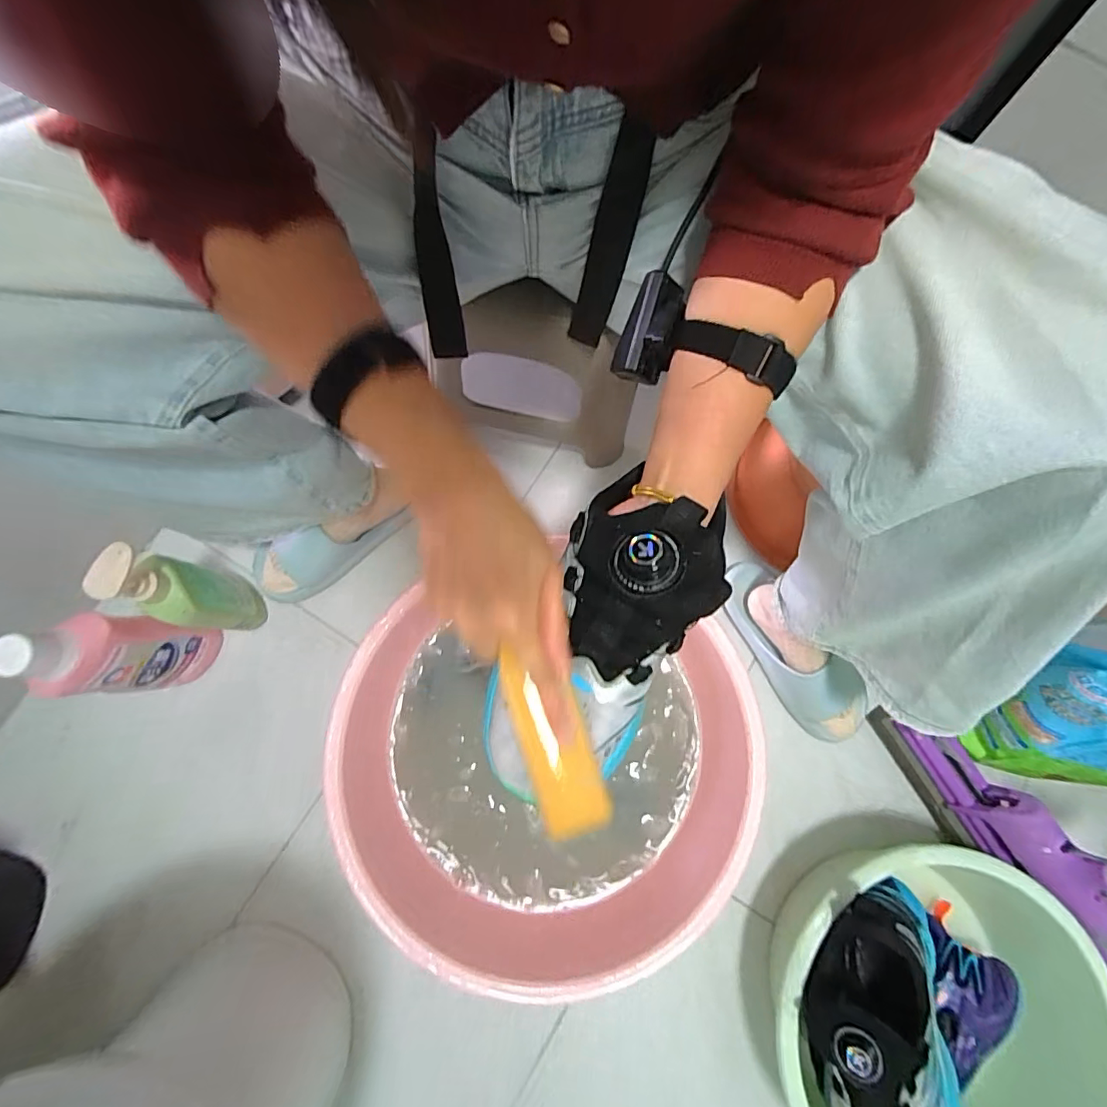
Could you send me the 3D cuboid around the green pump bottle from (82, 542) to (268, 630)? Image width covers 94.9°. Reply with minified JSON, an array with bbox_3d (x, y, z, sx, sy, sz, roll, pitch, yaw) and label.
[{"bbox_3d":[-0.419,0.051,0.579,0.056,0.238,0.081,-19,80,0],"label":"green pump bottle"}]

